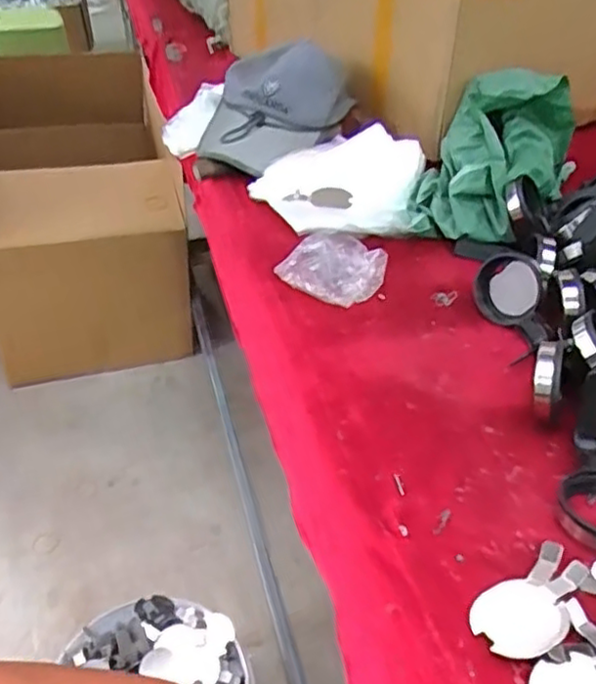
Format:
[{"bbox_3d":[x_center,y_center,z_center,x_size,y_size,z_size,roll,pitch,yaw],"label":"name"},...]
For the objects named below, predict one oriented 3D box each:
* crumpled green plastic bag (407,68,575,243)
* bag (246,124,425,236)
[{"bbox_3d":[0.239,-0.242,0.821,0.161,0.113,0.281,33,68,32],"label":"crumpled green plastic bag"},{"bbox_3d":[0.057,-0.212,0.878,0.205,0.060,0.231,-15,43,-18],"label":"bag"}]

